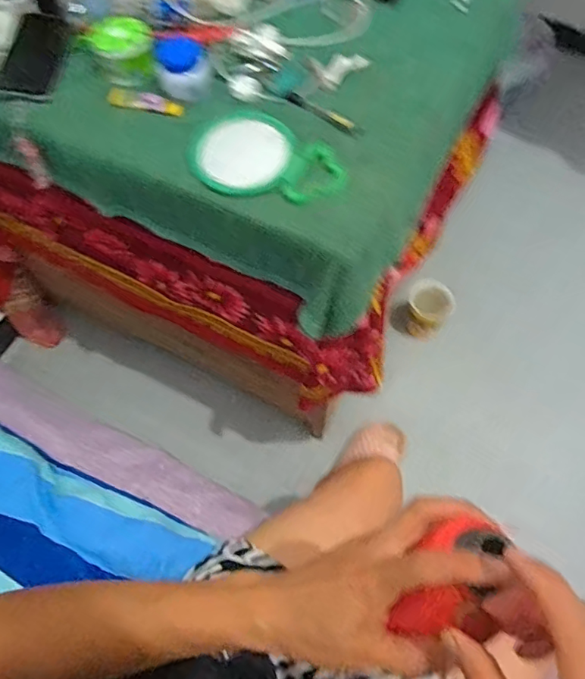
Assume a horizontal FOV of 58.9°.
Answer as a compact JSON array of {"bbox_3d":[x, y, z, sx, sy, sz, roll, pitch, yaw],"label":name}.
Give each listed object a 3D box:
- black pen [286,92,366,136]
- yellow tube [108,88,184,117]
[{"bbox_3d":[0.037,-0.267,0.611,0.112,0.008,0.017,38,70,18],"label":"black pen"},{"bbox_3d":[-0.180,-0.292,0.635,0.101,0.013,0.022,15,64,8],"label":"yellow tube"}]

